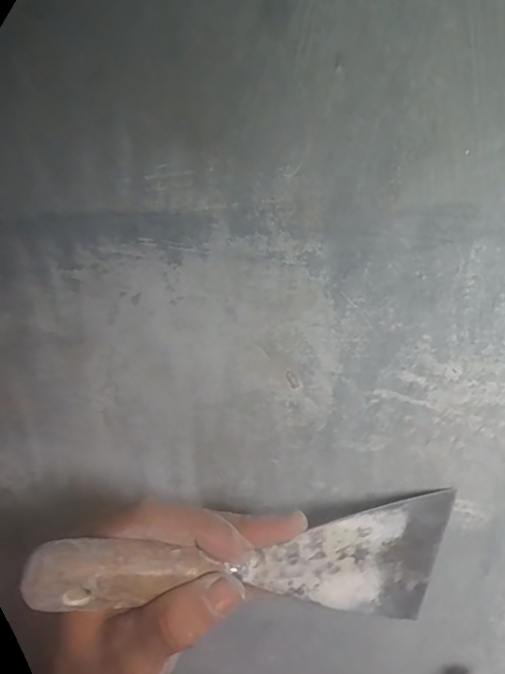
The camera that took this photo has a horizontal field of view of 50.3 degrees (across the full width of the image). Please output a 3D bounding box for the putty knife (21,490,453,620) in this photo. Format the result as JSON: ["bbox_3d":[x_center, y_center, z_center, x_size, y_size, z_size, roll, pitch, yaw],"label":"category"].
[{"bbox_3d":[0.002,0.093,0.222,0.174,0.065,0.015,7,11,-21],"label":"putty knife"}]

